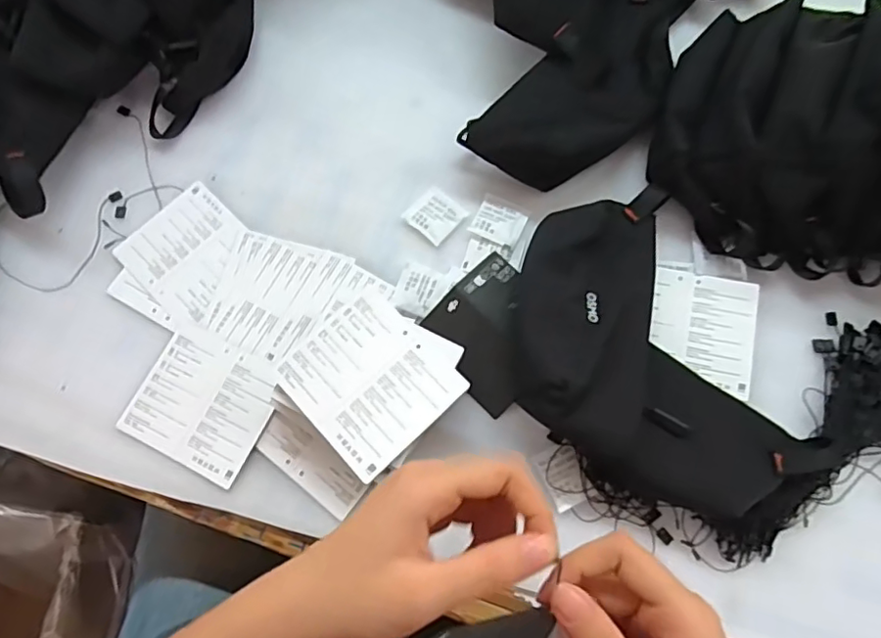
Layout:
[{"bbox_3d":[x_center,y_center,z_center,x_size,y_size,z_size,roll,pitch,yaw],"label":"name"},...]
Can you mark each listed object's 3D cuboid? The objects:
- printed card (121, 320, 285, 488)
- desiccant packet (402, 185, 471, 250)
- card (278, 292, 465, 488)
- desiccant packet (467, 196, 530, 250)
[{"bbox_3d":[-0.175,0.062,0.427,0.102,0.005,0.091,23,75,11],"label":"printed card"},{"bbox_3d":[-0.004,-0.085,0.465,0.039,0.004,0.040,39,76,15],"label":"desiccant packet"},{"bbox_3d":[-0.046,0.041,0.377,0.092,0.005,0.099,-42,73,-12],"label":"card"},{"bbox_3d":[0.048,-0.079,0.462,0.040,0.004,0.038,24,72,11],"label":"desiccant packet"}]

